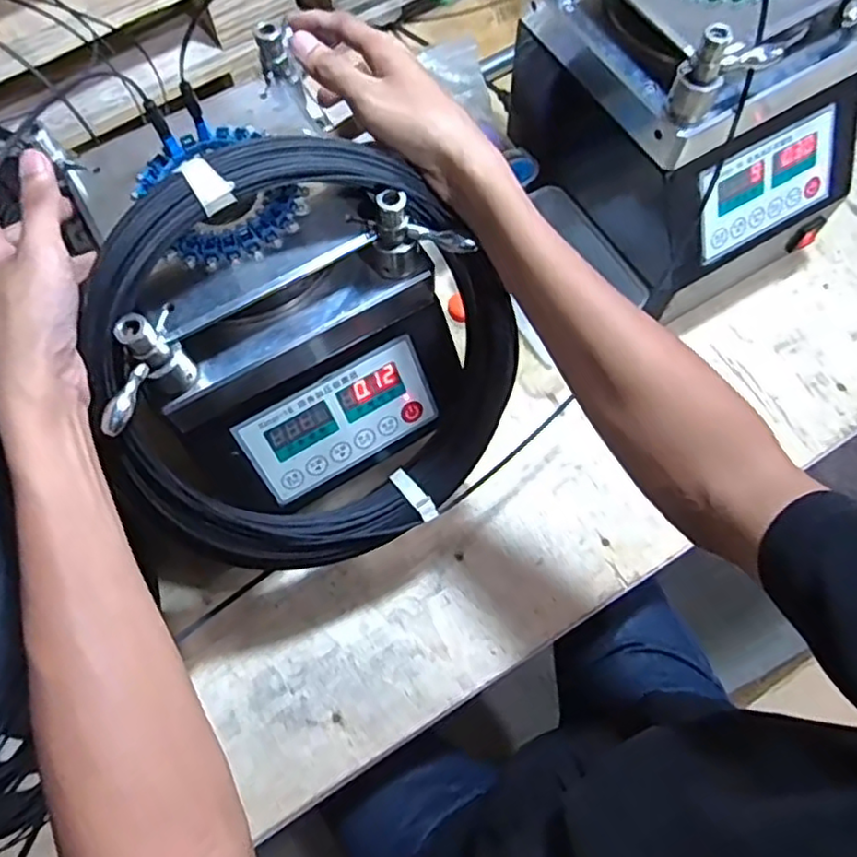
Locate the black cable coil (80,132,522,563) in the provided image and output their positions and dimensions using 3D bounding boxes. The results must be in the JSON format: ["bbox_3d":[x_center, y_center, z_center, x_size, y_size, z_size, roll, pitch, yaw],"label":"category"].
[{"bbox_3d":[-0.072,-0.041,0.458,0.283,0.297,0.049,-21,31,-17],"label":"black cable coil"}]

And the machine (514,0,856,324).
[{"bbox_3d":[0.250,-0.301,0.635,0.219,0.291,0.278,-31,73,-9],"label":"machine"}]

